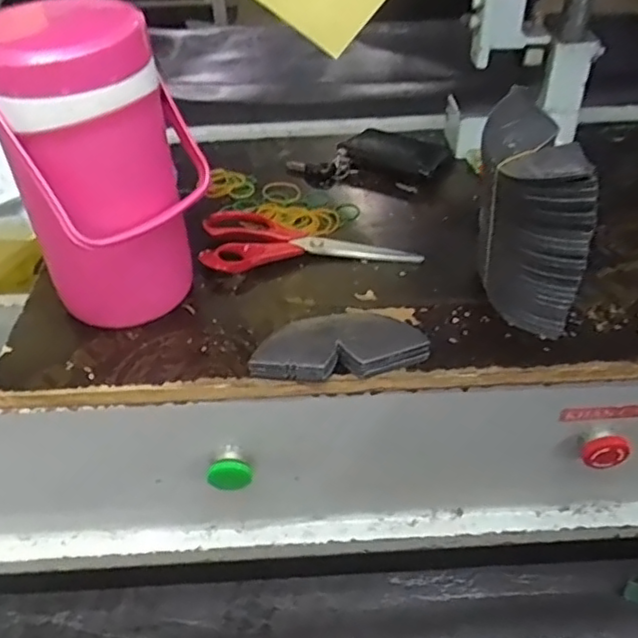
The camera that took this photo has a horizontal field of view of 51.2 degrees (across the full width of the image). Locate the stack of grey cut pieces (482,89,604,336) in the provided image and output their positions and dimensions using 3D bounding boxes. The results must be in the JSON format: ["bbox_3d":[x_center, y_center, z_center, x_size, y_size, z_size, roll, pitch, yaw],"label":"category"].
[{"bbox_3d":[0.161,-0.078,0.523,0.064,0.148,0.121,-5,45,-3],"label":"stack of grey cut pieces"}]

